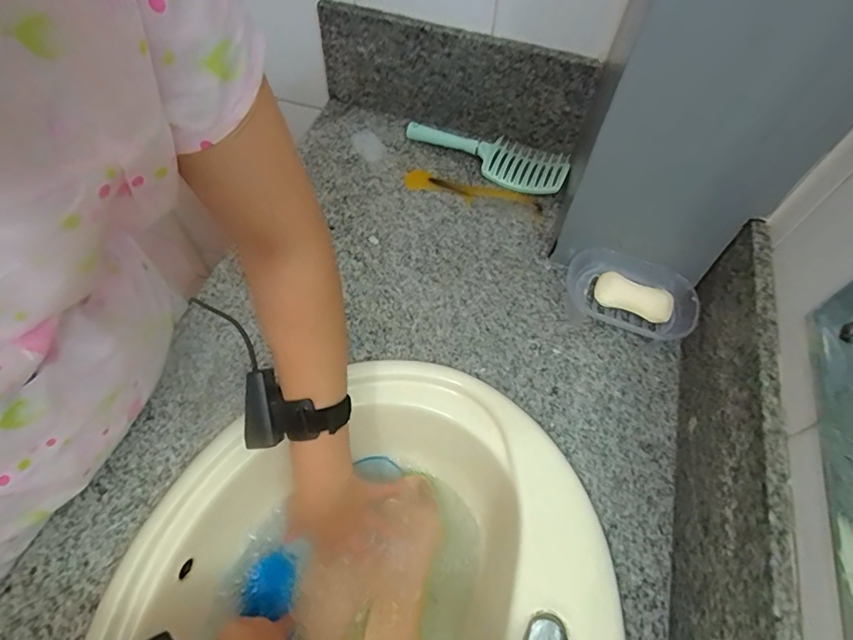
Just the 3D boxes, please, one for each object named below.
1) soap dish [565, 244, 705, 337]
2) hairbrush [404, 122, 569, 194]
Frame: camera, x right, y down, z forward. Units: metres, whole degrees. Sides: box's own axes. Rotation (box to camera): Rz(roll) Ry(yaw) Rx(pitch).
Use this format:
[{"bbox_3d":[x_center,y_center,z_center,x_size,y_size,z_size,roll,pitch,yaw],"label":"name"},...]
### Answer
[{"bbox_3d":[0.247,-0.024,0.592,0.154,0.055,0.096,26,61,12],"label":"soap dish"},{"bbox_3d":[0.092,-0.255,0.729,0.246,0.033,0.080,24,61,11],"label":"hairbrush"}]

